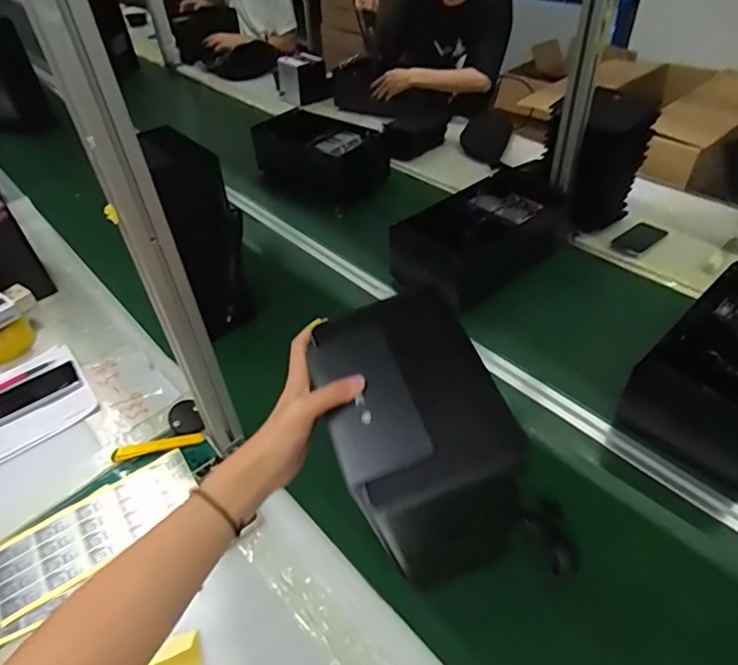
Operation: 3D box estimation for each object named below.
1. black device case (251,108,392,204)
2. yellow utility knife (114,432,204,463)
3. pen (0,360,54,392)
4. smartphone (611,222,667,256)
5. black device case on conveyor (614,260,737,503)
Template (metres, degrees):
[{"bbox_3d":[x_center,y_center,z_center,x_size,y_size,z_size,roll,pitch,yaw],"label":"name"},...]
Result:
[{"bbox_3d":[-0.144,-0.499,1.475,0.362,0.151,0.211,19,48,24],"label":"black device case"},{"bbox_3d":[-0.338,0.183,0.847,0.140,0.007,0.021,-11,43,-7],"label":"yellow utility knife"},{"bbox_3d":[-0.648,0.086,0.971,0.129,0.012,0.018,-29,48,-24],"label":"pen"},{"bbox_3d":[0.609,-0.212,1.188,0.134,0.008,0.072,-32,49,-26],"label":"smartphone"},{"bbox_3d":[0.582,0.049,0.815,0.397,0.129,0.219,-36,51,-29],"label":"black device case on conveyor"}]

